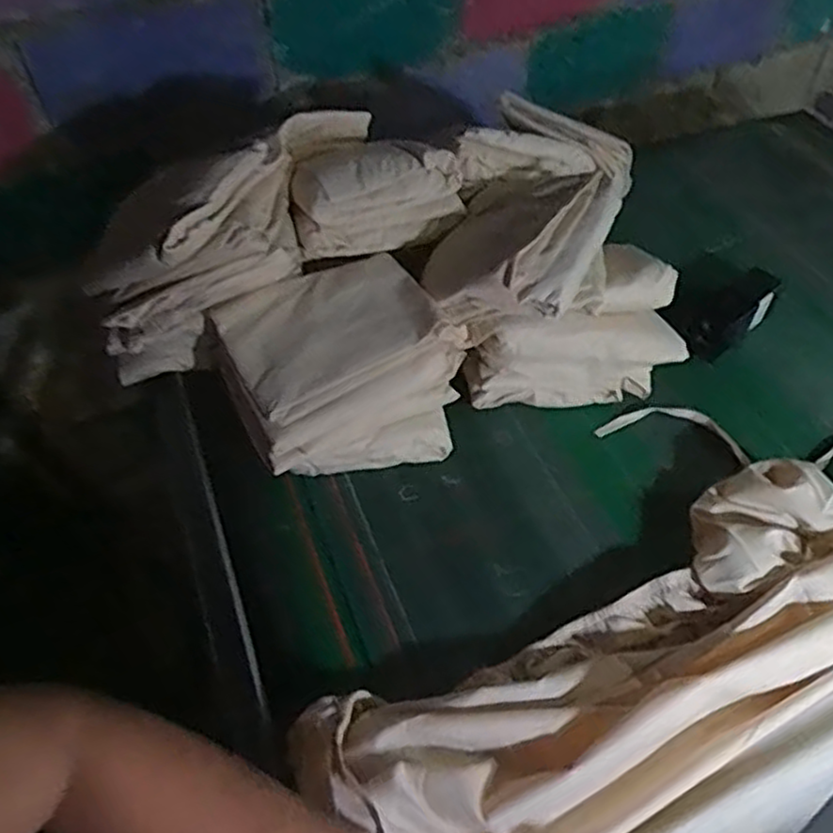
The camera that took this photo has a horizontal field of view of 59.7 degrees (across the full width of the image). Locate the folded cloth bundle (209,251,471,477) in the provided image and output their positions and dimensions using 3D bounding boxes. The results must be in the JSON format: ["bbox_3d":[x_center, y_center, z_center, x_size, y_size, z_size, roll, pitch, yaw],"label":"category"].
[{"bbox_3d":[-0.084,-0.054,0.853,0.261,0.120,0.239,-19,48,-10],"label":"folded cloth bundle"}]

